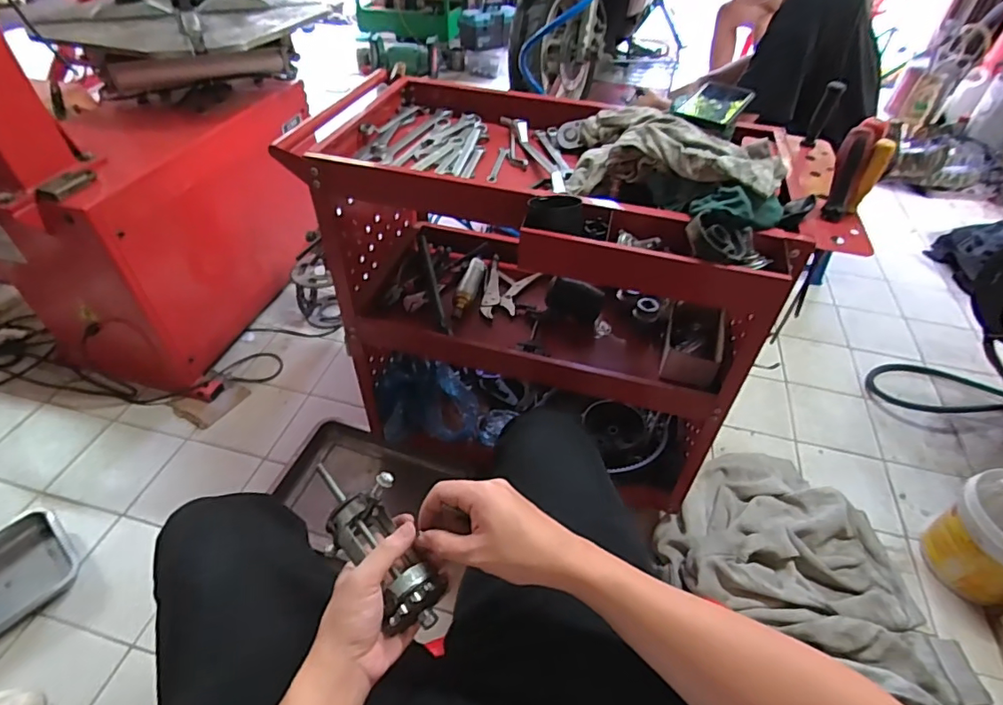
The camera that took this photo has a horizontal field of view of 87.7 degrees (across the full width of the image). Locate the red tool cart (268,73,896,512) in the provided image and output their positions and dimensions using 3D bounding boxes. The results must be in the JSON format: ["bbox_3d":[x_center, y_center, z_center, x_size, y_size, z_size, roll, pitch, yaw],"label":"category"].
[{"bbox_3d":[0.087,-0.089,0.955,0.747,0.680,0.397,17,46,13],"label":"red tool cart"}]

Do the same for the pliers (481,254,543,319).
[{"bbox_3d":[0.012,-0.129,1.056,0.103,0.023,0.168,13,46,9],"label":"pliers"}]

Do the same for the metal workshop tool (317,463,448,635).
[{"bbox_3d":[-0.104,0.159,0.439,0.066,0.056,0.156,-31,61,-30],"label":"metal workshop tool"}]

